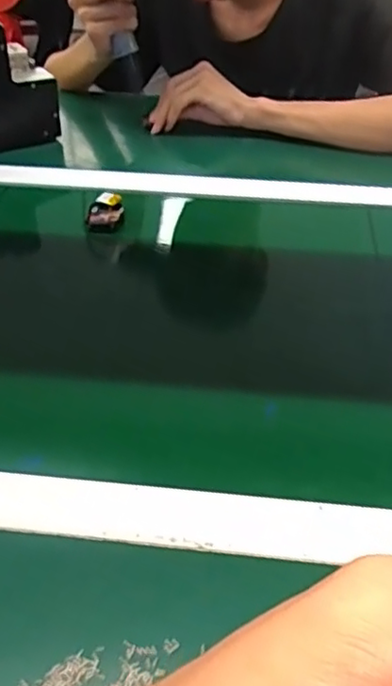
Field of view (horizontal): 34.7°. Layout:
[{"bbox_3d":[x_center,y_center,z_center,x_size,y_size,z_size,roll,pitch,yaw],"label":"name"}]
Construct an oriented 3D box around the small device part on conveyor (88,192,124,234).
[{"bbox_3d":[-0.097,-0.140,0.674,0.035,0.016,0.064,-1,40,-3],"label":"small device part on conveyor"}]

